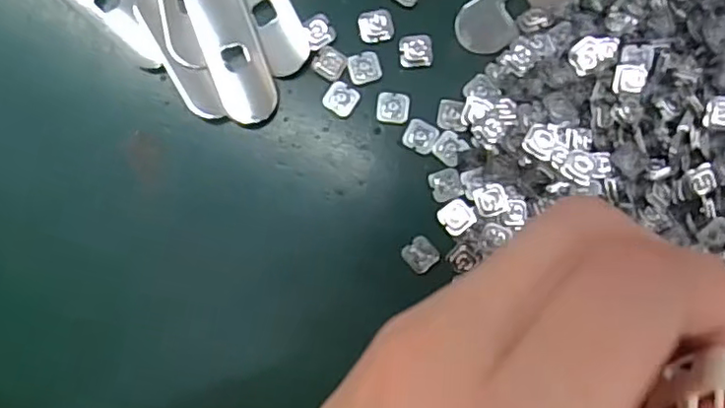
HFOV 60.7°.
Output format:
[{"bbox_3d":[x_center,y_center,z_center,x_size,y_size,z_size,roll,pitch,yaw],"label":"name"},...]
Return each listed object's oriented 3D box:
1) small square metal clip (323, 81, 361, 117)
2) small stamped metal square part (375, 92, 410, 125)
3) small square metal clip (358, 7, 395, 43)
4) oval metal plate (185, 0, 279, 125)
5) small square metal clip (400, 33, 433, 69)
[{"bbox_3d":[-0.007,-0.035,0.206,0.010,0.004,0.010,28,87,3],"label":"small square metal clip"},{"bbox_3d":[0.010,-0.032,0.205,0.010,0.004,0.010,9,86,1],"label":"small stamped metal square part"},{"bbox_3d":[0.005,-0.060,0.206,0.011,0.004,0.011,-13,86,0],"label":"small square metal clip"},{"bbox_3d":[-0.043,-0.052,0.206,0.019,0.005,0.050,-21,86,-1],"label":"oval metal plate"},{"bbox_3d":[0.018,-0.051,0.206,0.011,0.004,0.011,-5,86,0],"label":"small square metal clip"}]

